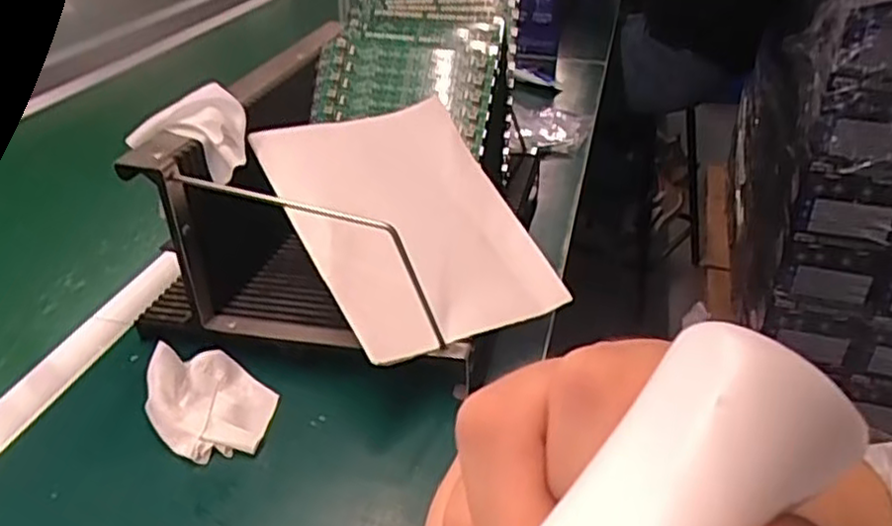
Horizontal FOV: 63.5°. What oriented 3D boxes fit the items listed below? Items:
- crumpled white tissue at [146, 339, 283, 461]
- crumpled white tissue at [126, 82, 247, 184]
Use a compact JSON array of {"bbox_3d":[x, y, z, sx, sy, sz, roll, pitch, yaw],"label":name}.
[{"bbox_3d":[-0.168,0.095,0.518,0.086,0.041,0.090,-12,34,-18],"label":"crumpled white tissue"},{"bbox_3d":[-0.202,-0.104,0.570,0.088,0.043,0.105,-12,34,-18],"label":"crumpled white tissue"}]

